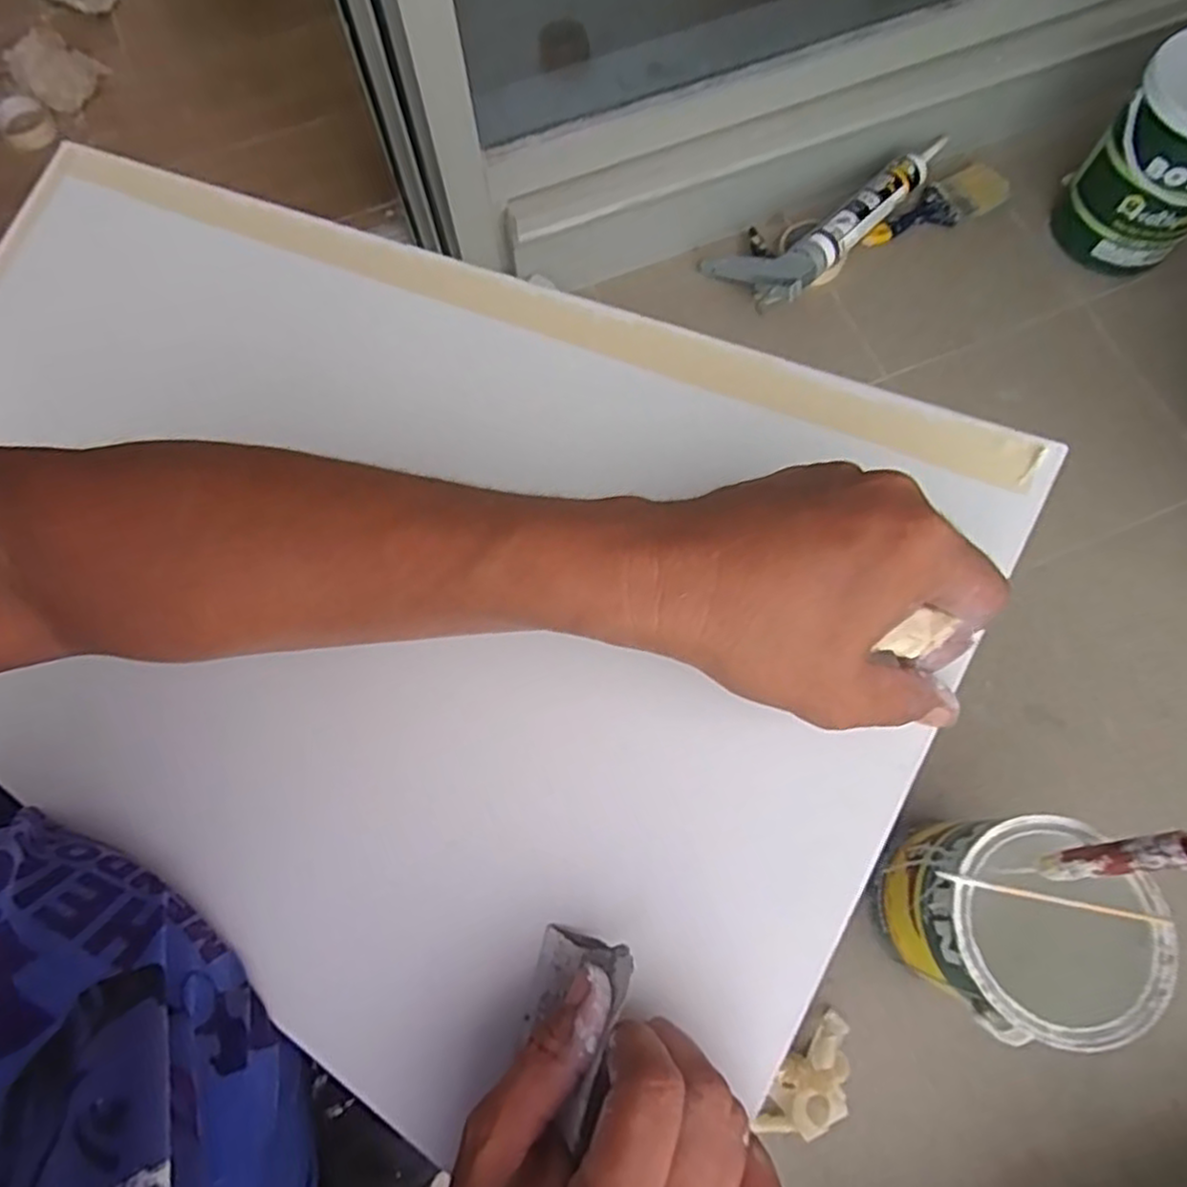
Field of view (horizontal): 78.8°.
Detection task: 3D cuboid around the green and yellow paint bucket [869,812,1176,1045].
[{"bbox_3d":[0.361,0.289,0.653,0.162,0.206,0.160,0,71,1],"label":"green and yellow paint bucket"}]

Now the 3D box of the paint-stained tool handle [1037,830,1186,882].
[{"bbox_3d":[0.397,0.206,0.559,0.022,0.127,0.025,-15,71,-29],"label":"paint-stained tool handle"}]

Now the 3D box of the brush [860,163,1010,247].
[{"bbox_3d":[0.477,-0.543,1.020,0.221,0.016,0.069,-22,74,-6],"label":"brush"}]

